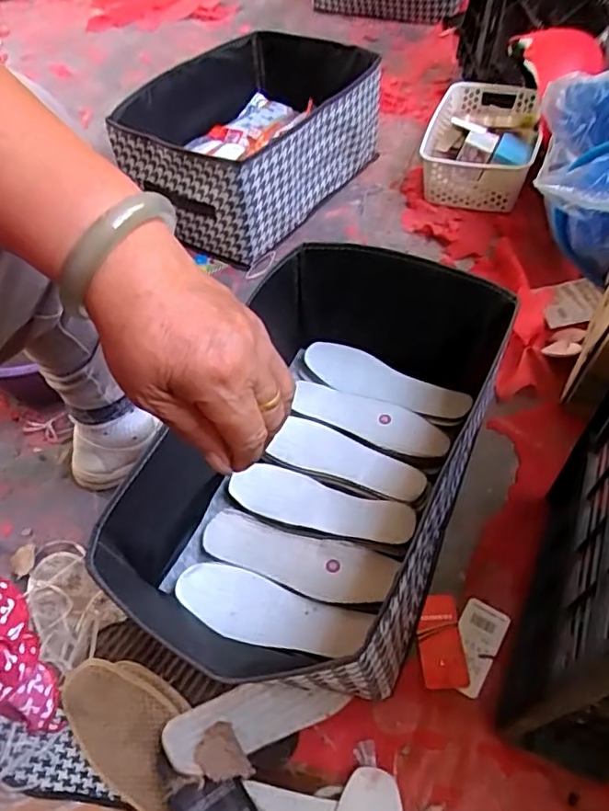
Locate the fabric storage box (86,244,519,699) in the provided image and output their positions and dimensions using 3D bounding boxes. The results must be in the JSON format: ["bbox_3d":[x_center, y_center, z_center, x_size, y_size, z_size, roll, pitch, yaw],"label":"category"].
[{"bbox_3d":[0.031,0.046,0.618,0.272,0.176,0.442,18,57,17],"label":"fabric storage box"}]

